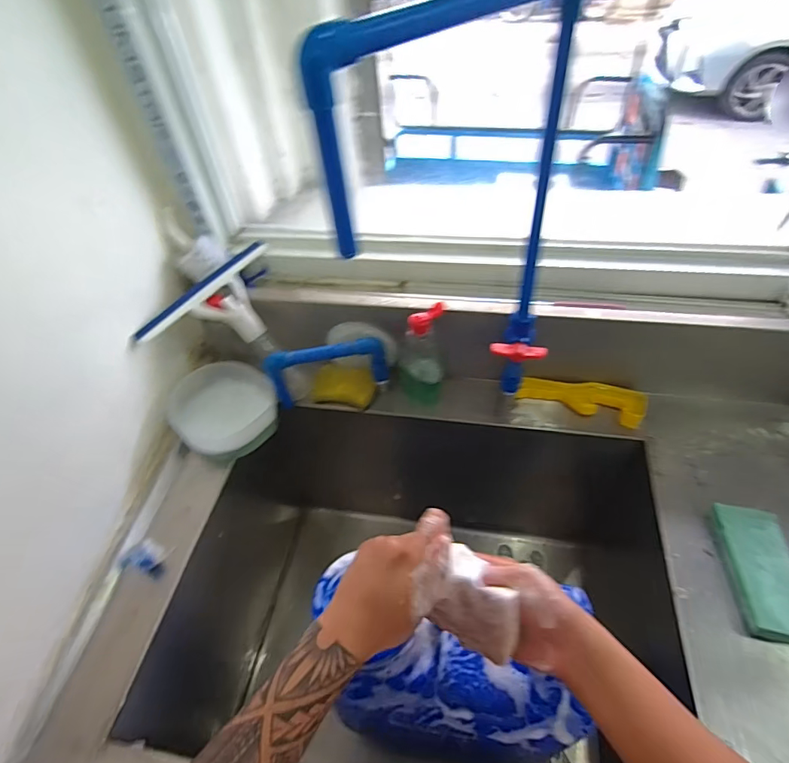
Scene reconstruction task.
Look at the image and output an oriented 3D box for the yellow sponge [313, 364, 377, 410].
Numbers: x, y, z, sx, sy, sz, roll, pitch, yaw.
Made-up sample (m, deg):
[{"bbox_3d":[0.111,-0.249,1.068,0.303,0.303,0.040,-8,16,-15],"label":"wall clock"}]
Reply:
[{"bbox_3d":[-0.079,0.008,0.771,0.099,0.029,0.064,7,83,12],"label":"yellow sponge"}]

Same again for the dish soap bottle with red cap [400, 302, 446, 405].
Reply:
[{"bbox_3d":[0.041,-0.033,0.715,0.067,0.173,0.048,0,50,5],"label":"dish soap bottle with red cap"}]

